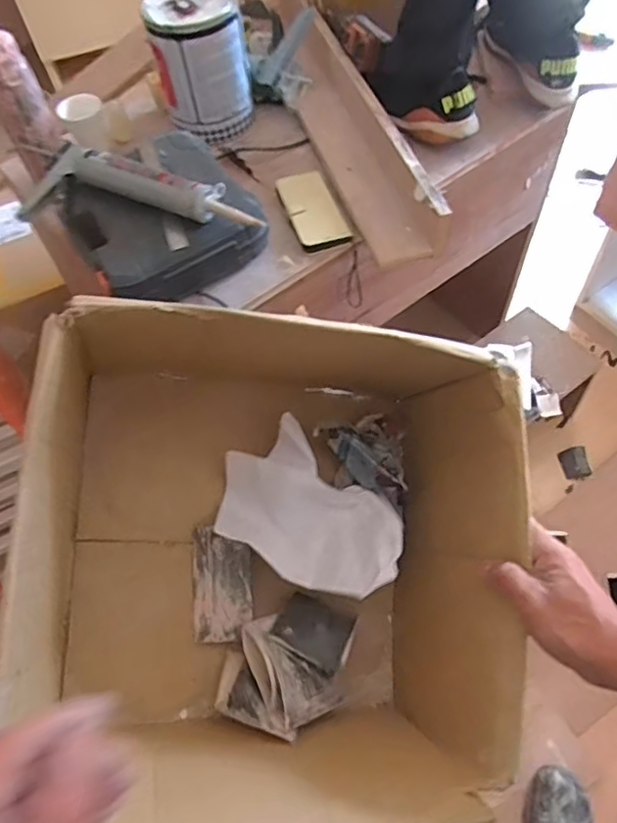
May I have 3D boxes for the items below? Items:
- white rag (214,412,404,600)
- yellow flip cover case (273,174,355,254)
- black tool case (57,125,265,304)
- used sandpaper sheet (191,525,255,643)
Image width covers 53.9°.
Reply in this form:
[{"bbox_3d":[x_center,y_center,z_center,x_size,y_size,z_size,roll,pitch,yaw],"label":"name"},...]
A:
[{"bbox_3d":[0.003,0.099,0.576,0.184,0.046,0.118,35,66,22],"label":"white rag"},{"bbox_3d":[0.003,-0.332,0.993,0.081,0.019,0.169,-16,59,-7],"label":"yellow flip cover case"},{"bbox_3d":[-0.225,-0.300,0.925,0.257,0.084,0.265,-30,61,-14],"label":"black tool case"},{"bbox_3d":[-0.085,0.171,0.603,0.056,0.006,0.109,-4,83,-1],"label":"used sandpaper sheet"}]

